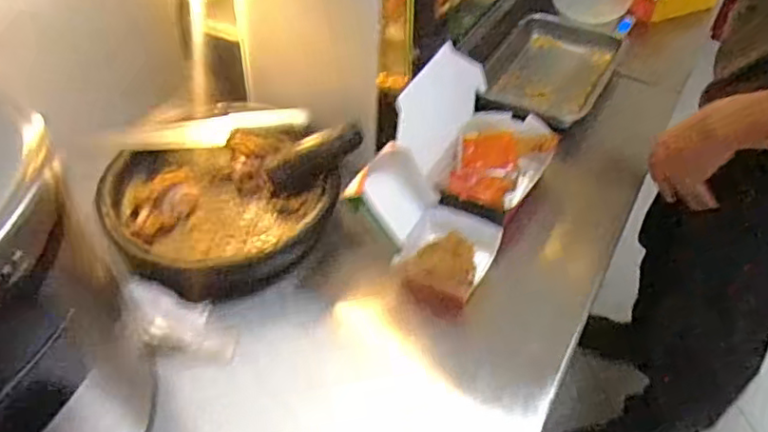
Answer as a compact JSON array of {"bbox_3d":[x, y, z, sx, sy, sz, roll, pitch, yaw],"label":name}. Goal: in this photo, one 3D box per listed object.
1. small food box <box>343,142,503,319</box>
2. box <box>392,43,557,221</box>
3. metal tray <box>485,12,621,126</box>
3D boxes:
[{"bbox_3d":[0.055,0.013,0.797,0.169,0.152,0.133,26,51,24],"label":"small food box"},{"bbox_3d":[0.145,-0.130,0.888,0.179,0.151,0.259,27,52,24],"label":"box"},{"bbox_3d":[0.311,-0.283,1.125,0.198,0.049,0.294,25,51,23],"label":"metal tray"}]

